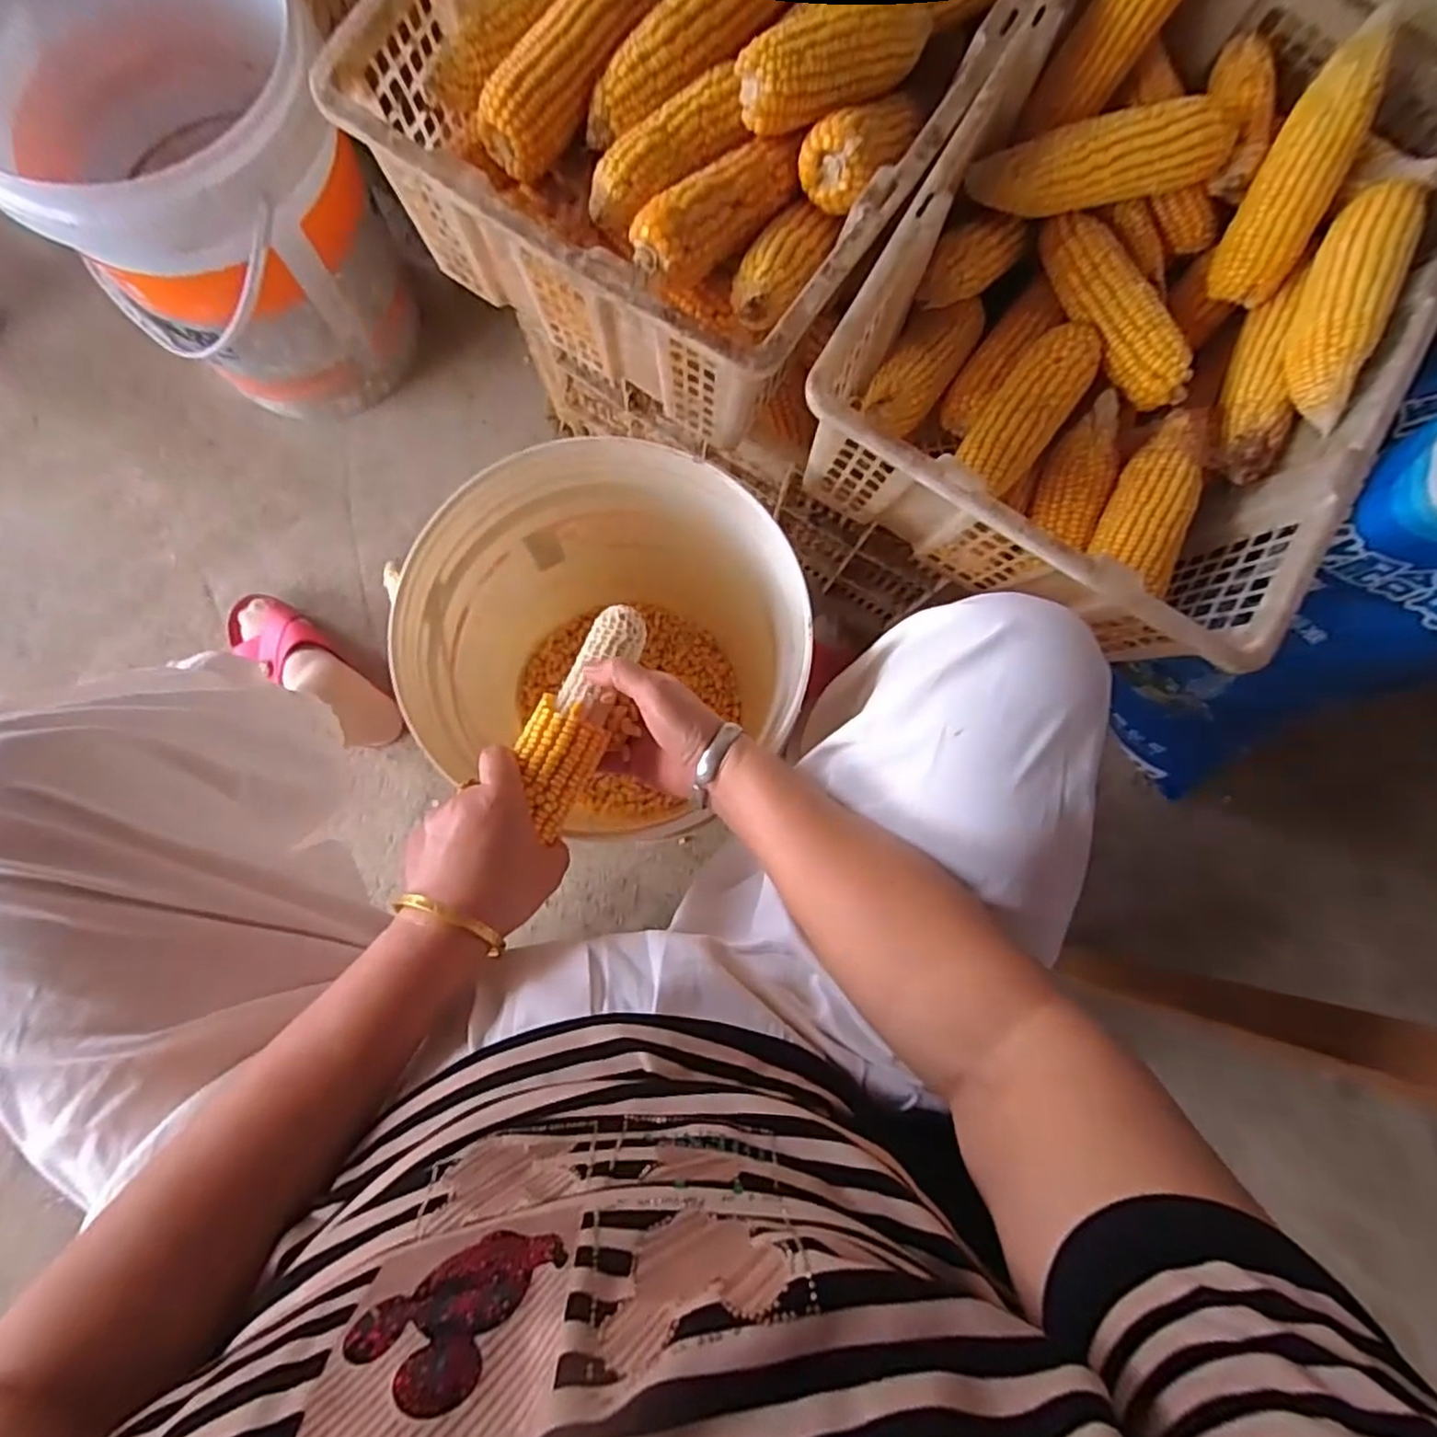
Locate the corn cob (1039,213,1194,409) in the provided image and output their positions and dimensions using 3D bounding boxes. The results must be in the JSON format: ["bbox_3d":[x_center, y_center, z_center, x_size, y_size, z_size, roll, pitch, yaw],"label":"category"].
[{"bbox_3d":[0.300,-0.312,0.531,0.044,0.044,0.170,-28,87,-7],"label":"corn cob"}]

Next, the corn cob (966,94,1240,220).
[{"bbox_3d":[0.277,-0.404,0.508,0.180,0.041,0.045,-7,86,6],"label":"corn cob"}]

